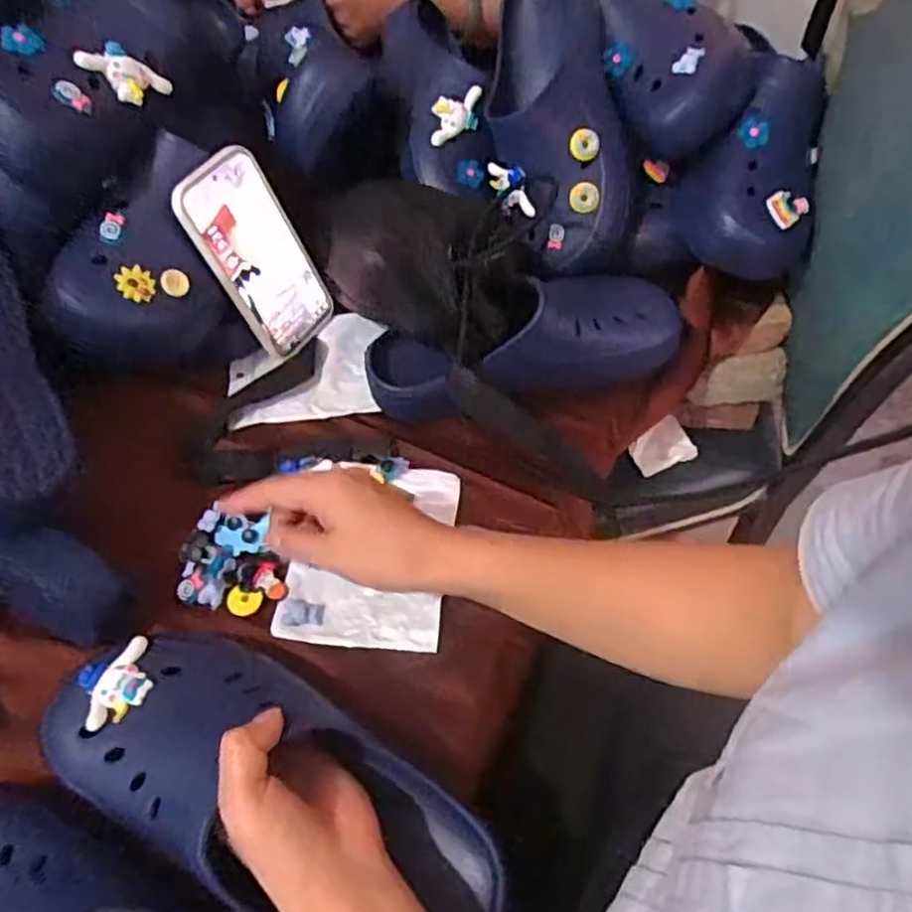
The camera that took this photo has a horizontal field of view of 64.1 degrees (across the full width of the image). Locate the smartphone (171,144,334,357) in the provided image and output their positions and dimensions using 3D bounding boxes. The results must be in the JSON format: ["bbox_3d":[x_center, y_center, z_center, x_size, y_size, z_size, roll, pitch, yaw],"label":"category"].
[{"bbox_3d":[-0.161,-0.165,0.603,0.007,0.163,0.083,15,56,38],"label":"smartphone"}]

